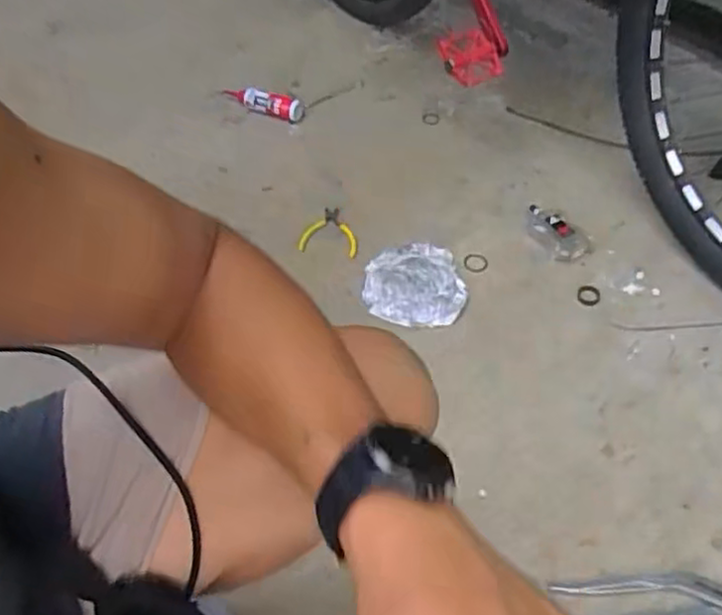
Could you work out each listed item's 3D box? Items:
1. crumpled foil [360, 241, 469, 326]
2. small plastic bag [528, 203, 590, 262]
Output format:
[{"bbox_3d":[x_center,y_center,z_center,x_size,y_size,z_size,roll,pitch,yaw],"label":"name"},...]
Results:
[{"bbox_3d":[0.081,-0.033,1.080,0.152,0.033,0.159,-2,51,2],"label":"crumpled foil"},{"bbox_3d":[0.308,-0.119,1.121,0.060,0.017,0.121,-36,58,-23],"label":"small plastic bag"}]

